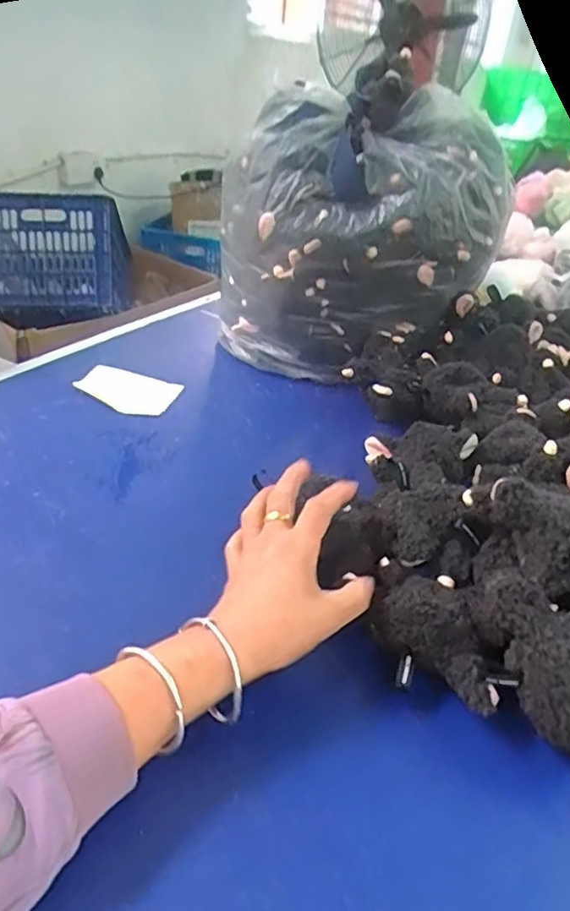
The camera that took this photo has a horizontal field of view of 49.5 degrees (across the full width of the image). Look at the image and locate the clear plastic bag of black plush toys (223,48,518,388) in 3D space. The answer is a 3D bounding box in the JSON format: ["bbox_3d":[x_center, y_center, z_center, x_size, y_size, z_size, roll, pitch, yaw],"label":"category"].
[{"bbox_3d":[0.101,-0.290,0.842,0.317,0.353,0.244,-8,36,-23],"label":"clear plastic bag of black plush toys"}]

